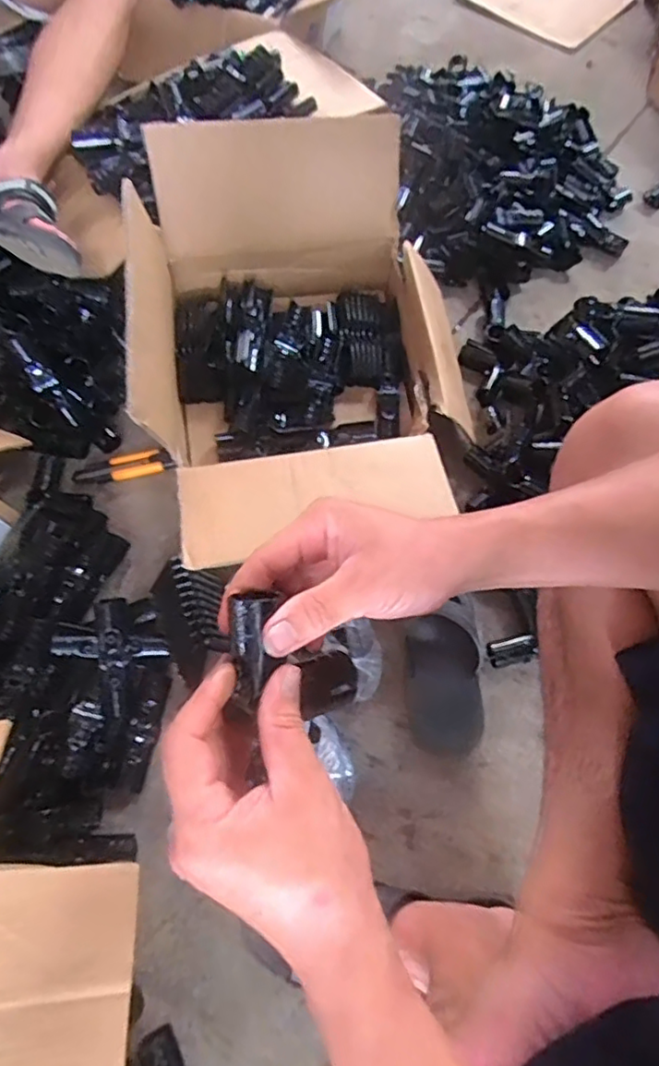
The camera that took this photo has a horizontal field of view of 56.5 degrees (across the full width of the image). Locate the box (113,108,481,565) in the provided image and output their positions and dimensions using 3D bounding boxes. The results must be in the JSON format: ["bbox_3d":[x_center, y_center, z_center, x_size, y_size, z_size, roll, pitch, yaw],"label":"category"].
[{"bbox_3d":[-0.033,-0.212,0.722,0.341,0.212,0.489,-7,67,-3],"label":"box"}]

